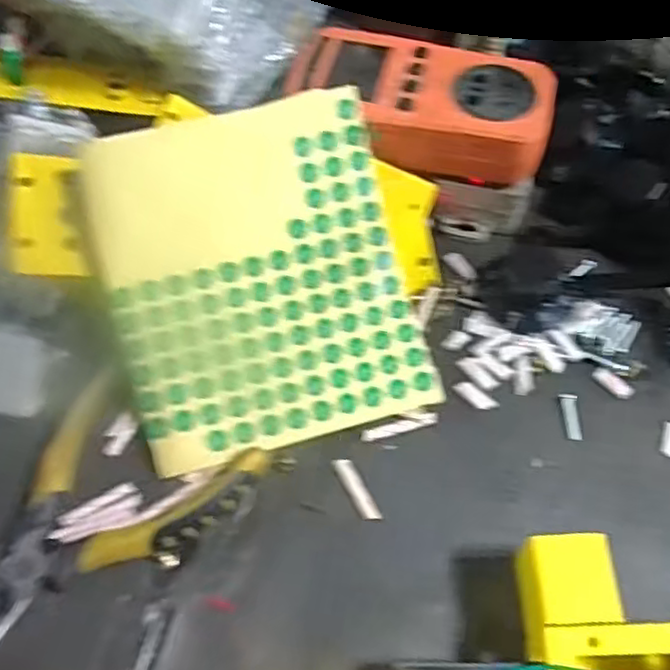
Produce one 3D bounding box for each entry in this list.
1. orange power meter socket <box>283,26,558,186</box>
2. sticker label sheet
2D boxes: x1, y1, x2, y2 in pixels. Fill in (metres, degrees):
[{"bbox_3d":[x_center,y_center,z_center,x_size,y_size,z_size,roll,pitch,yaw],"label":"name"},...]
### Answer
[{"bbox_3d":[0.042,-0.116,0.343,0.128,0.026,0.080,13,59,6],"label":"orange power meter socket"},{"bbox_3d":[-0.034,-0.026,0.313,0.133,0.009,0.151,-15,88,-8],"label":"sticker label sheet"}]

